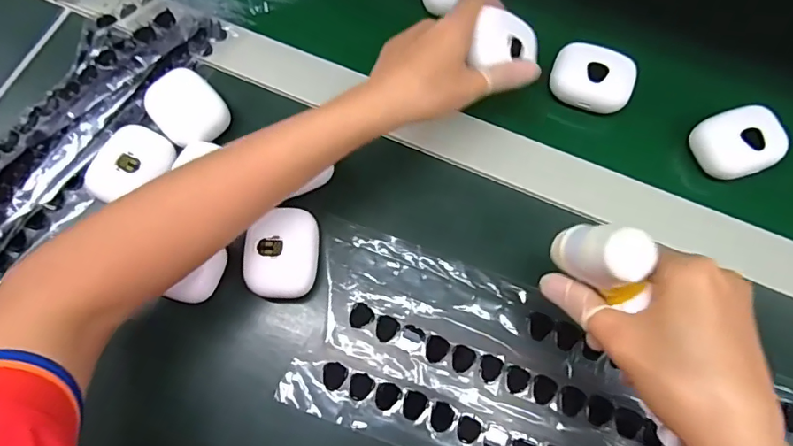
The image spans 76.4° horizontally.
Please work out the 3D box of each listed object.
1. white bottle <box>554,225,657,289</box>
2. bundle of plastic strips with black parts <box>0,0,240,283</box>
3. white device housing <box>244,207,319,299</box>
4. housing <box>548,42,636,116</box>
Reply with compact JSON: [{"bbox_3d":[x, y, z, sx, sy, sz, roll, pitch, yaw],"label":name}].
[{"bbox_3d":[0.094,0.015,0.240,0.024,0.049,0.025,-40,96,-12],"label":"white bottle"},{"bbox_3d":[-0.271,-0.032,0.353,0.098,0.029,0.398,34,75,11],"label":"bundle of plastic strips with black parts"},{"bbox_3d":[-0.075,0.022,0.333,0.044,0.027,0.056,-1,71,0],"label":"white device housing"},{"bbox_3d":[0.146,-0.108,0.374,0.058,0.020,0.044,20,73,7],"label":"housing"}]

